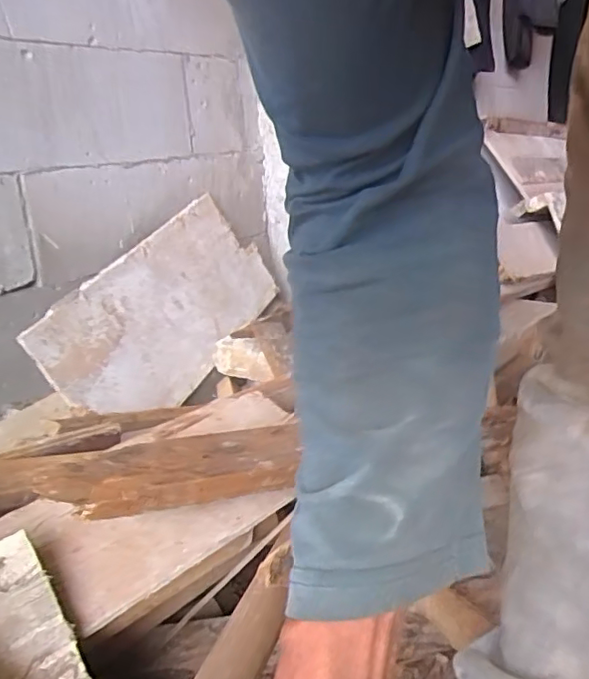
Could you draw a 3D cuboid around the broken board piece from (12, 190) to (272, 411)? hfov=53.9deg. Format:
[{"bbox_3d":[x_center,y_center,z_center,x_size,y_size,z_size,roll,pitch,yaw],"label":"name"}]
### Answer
[{"bbox_3d":[-0.245,-0.059,1.185,0.022,0.297,0.617,-7,31,35],"label":"broken board piece"}]

